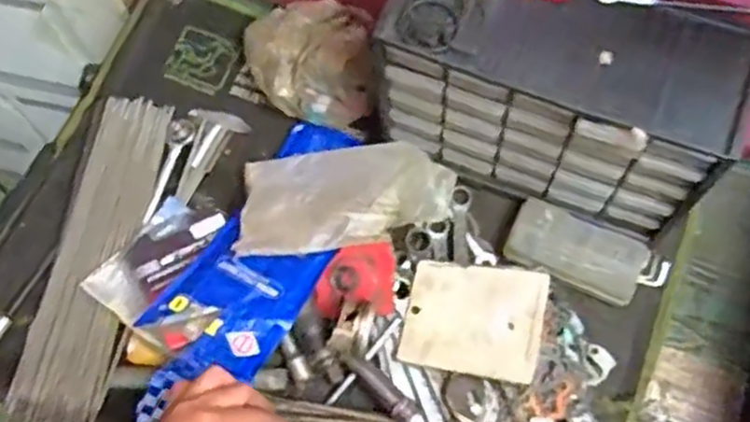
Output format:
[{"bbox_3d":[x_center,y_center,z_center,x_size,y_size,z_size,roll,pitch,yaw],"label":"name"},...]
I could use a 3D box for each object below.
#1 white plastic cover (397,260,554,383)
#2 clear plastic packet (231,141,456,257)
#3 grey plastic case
[{"bbox_3d":[0.089,0.098,0.681,0.129,0.008,0.097,6,77,28],"label":"white plastic cover"},{"bbox_3d":[-0.026,-0.012,0.735,0.210,0.038,0.107,-6,69,0],"label":"clear plastic packet"},{"bbox_3d":[0.200,0.038,0.738,0.130,0.028,0.075,22,71,10],"label":"grey plastic case"}]

